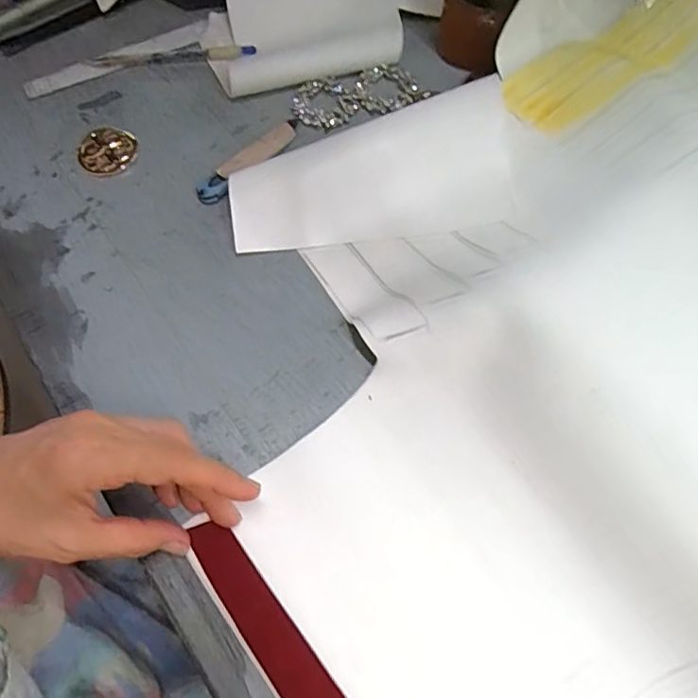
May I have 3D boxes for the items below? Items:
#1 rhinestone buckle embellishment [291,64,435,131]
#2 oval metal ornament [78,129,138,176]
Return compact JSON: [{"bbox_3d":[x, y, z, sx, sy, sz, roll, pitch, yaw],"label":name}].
[{"bbox_3d":[0.007,-0.206,0.439,0.106,0.014,0.047,-12,65,-6],"label":"rhinestone buckle embellishment"},{"bbox_3d":[-0.191,-0.156,0.427,0.043,0.005,0.040,-7,65,-4],"label":"oval metal ornament"}]

